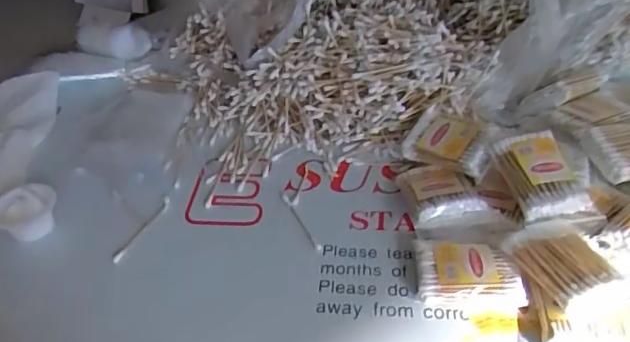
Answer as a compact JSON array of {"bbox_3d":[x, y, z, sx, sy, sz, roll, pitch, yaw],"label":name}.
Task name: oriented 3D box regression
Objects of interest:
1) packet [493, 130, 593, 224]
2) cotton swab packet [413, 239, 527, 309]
[{"bbox_3d":[0.183,0.004,0.466,0.056,0.027,0.075,-9,40,-8],"label":"packet"},{"bbox_3d":[0.116,0.079,0.436,0.077,0.021,0.051,3,42,6],"label":"cotton swab packet"}]

